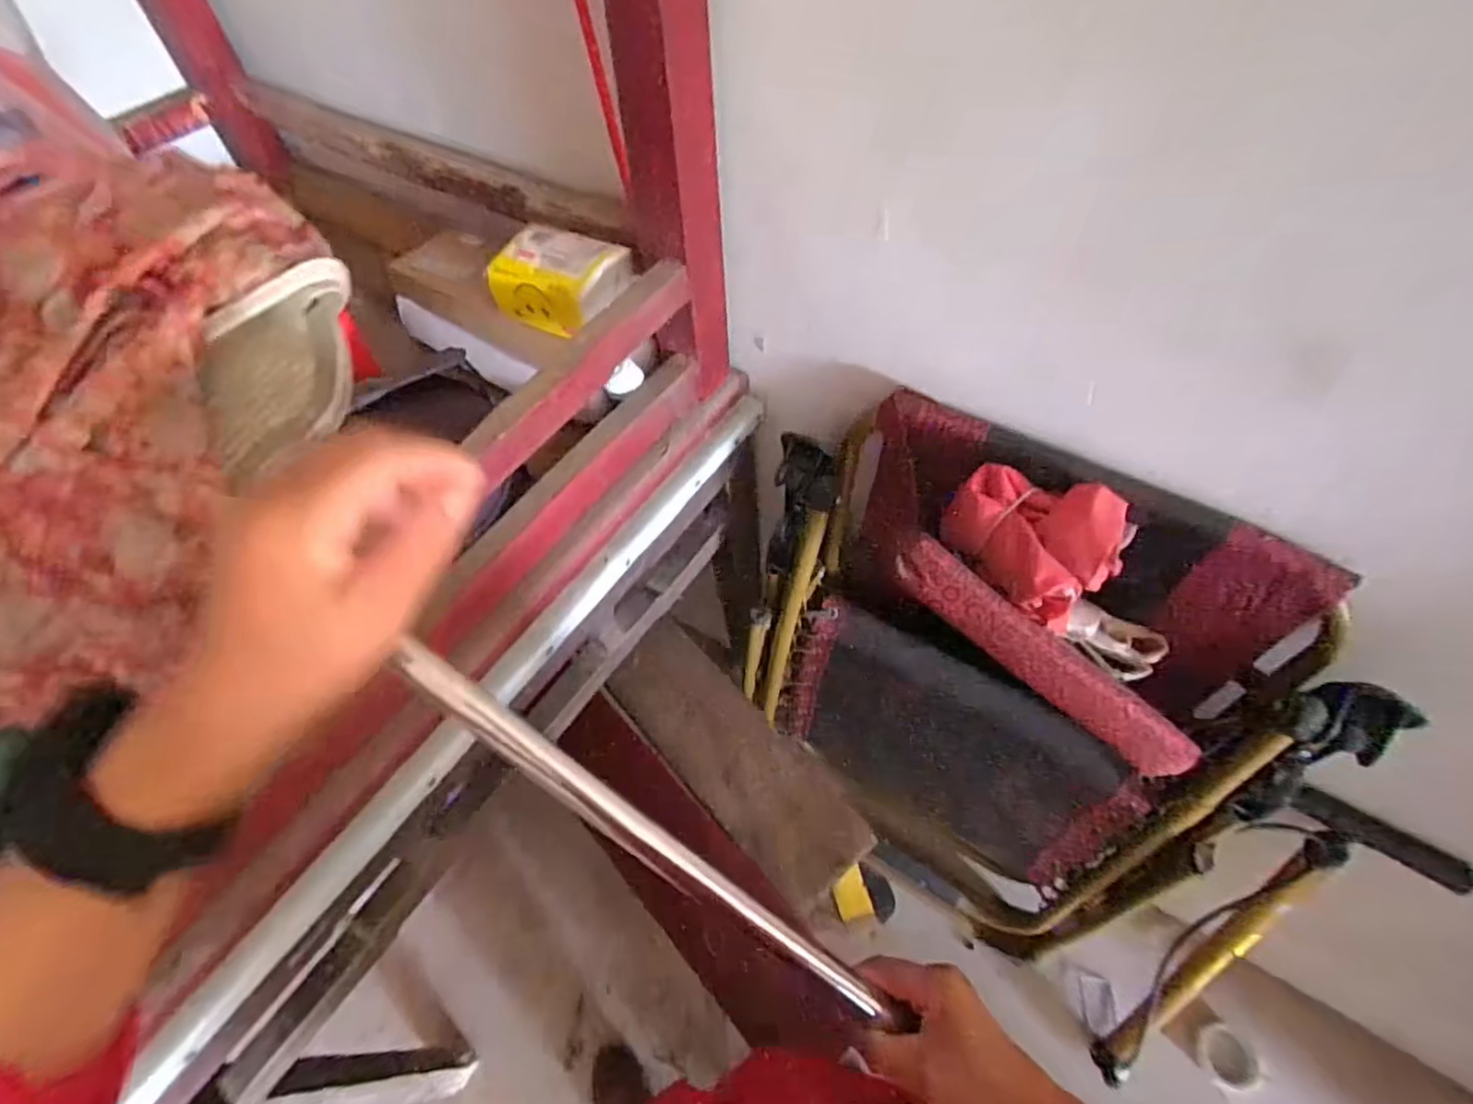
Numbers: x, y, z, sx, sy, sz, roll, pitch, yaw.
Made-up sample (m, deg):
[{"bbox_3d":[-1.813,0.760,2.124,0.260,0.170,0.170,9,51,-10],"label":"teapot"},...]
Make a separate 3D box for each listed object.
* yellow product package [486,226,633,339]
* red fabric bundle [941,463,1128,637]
[{"bbox_3d":[-0.183,-0.283,0.709,0.126,0.060,0.100,26,60,19],"label":"yellow product package"},{"bbox_3d":[0.278,-0.008,0.645,0.161,0.097,0.097,25,59,18],"label":"red fabric bundle"}]

